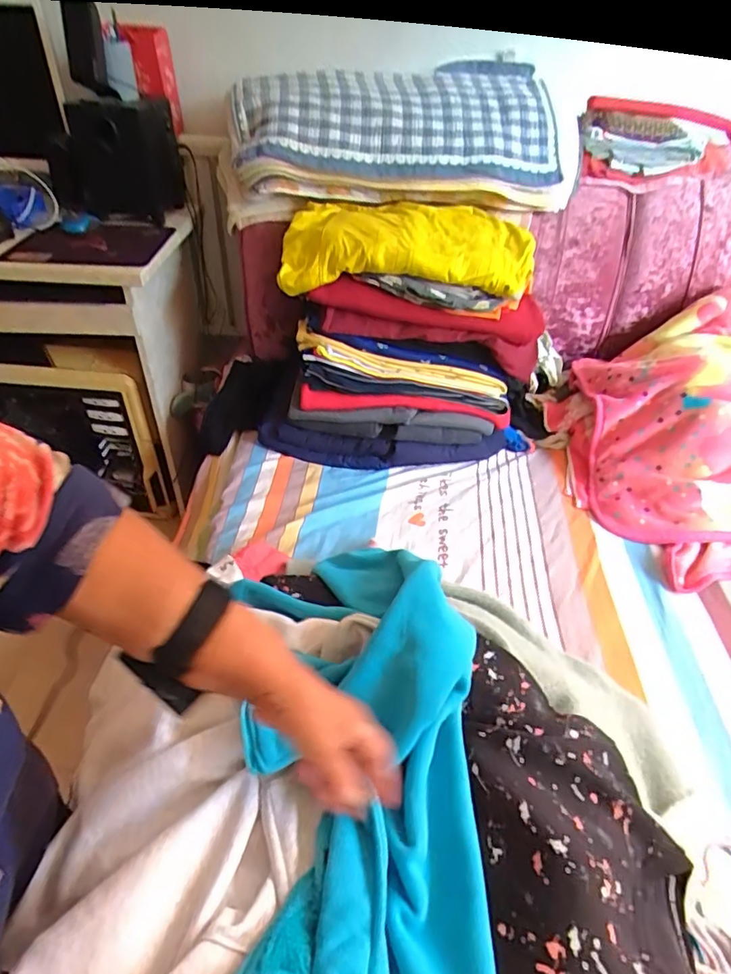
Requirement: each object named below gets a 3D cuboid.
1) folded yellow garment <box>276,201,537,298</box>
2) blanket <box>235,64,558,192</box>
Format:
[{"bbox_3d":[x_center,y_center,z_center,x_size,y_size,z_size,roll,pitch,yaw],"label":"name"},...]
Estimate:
[{"bbox_3d":[0.084,-0.467,1.033,0.474,0.098,0.242,3,41,-1],"label":"folded yellow garment"},{"bbox_3d":[0.068,-0.776,1.119,0.675,0.169,0.328,-2,42,-7],"label":"blanket"}]

